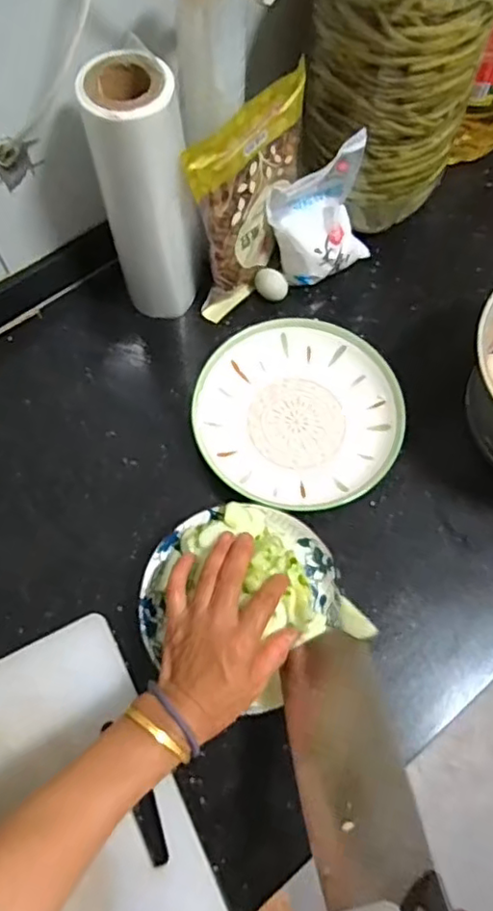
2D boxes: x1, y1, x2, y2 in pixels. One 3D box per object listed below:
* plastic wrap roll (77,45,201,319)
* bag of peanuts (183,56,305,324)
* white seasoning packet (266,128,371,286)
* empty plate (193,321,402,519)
[{"bbox_3d":[-0.088,-0.229,0.561,0.078,0.238,0.073,0,69,1],"label":"plastic wrap roll"},{"bbox_3d":[0.004,-0.248,0.604,0.039,0.191,0.157,31,73,12],"label":"bag of peanuts"},{"bbox_3d":[0.080,-0.242,0.627,0.098,0.124,0.061,-25,71,-9],"label":"white seasoning packet"},{"bbox_3d":[0.051,-0.042,0.613,0.192,0.029,0.200,0,69,1],"label":"empty plate"}]

